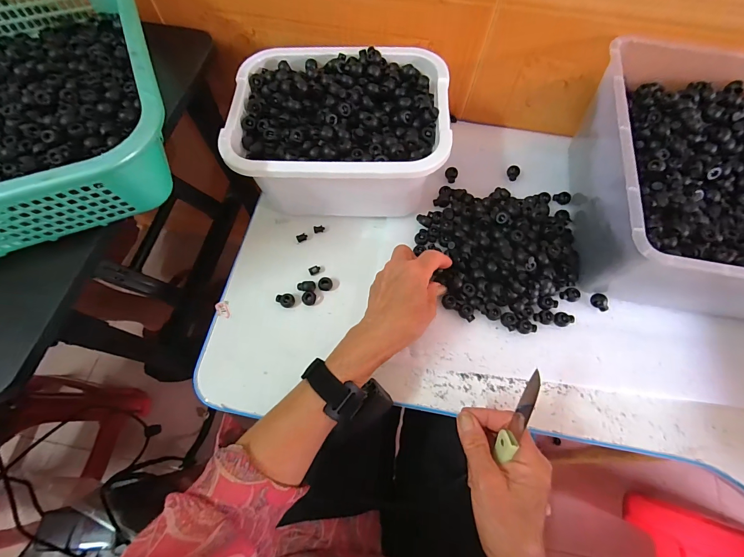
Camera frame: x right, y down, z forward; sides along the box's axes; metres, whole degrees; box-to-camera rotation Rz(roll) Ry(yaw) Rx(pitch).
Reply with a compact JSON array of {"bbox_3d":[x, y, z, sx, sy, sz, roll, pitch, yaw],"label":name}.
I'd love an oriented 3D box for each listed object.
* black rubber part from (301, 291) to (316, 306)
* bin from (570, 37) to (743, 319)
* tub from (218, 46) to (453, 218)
[{"bbox_3d":[-0.078,0.025,0.418,0.017,0.009,0.016,0,69,-1],"label":"black rubber part"},{"bbox_3d":[0.401,-0.108,0.400,0.314,0.140,0.302,5,69,1],"label":"bin"},{"bbox_3d":[-0.039,-0.177,0.434,0.248,0.119,0.187,2,69,0],"label":"tub"}]

